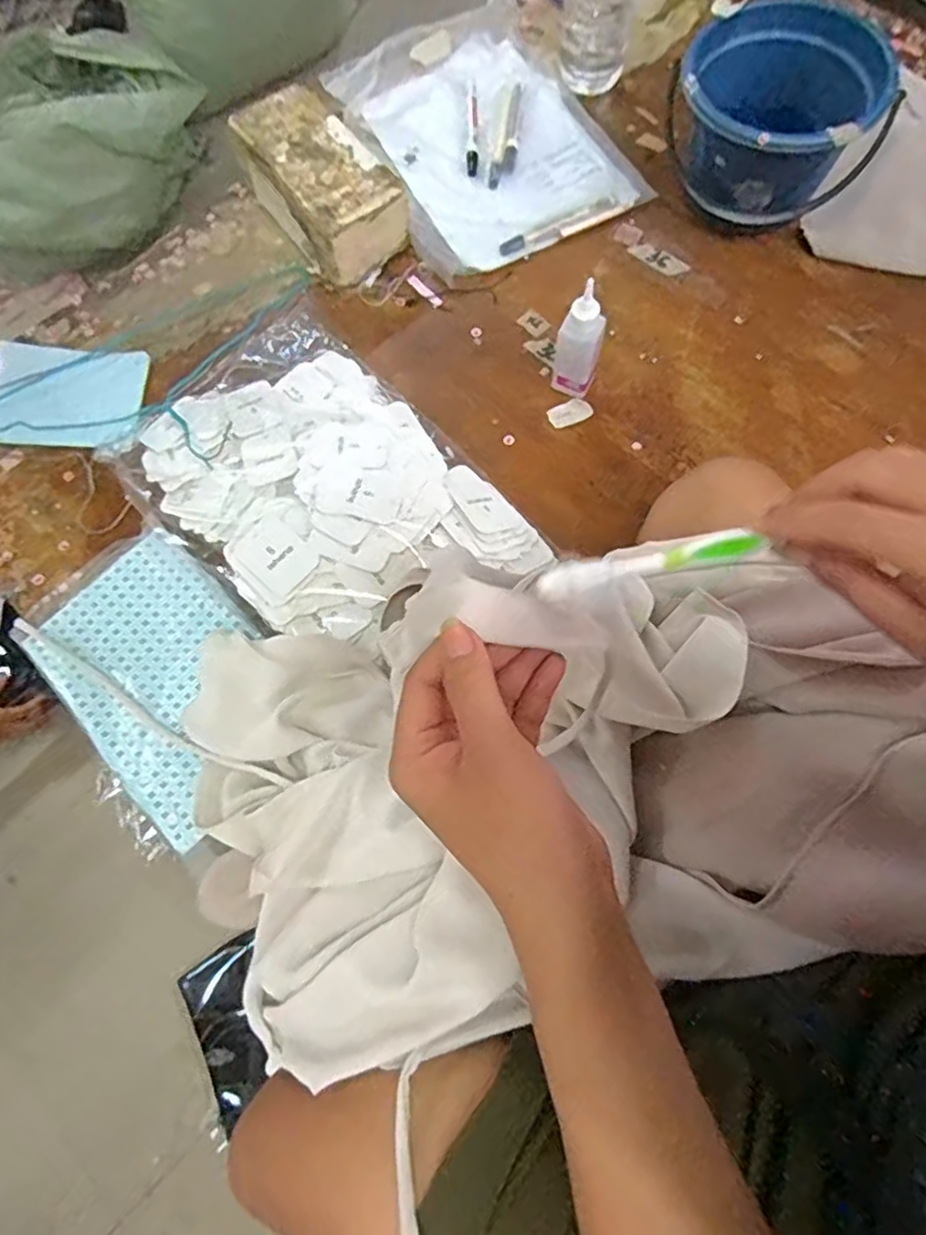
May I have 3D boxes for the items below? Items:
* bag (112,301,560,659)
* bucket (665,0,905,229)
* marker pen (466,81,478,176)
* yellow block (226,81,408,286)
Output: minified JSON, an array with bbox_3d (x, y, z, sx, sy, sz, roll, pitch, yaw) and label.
[{"bbox_3d":[-0.136,-0.126,0.631,0.249,0.060,0.381,-41,75,-11],"label":"bag"},{"bbox_3d":[0.310,-0.495,0.695,0.190,0.135,0.190,-1,72,2],"label":"bucket"},{"bbox_3d":[0.010,-0.578,0.793,0.015,0.013,0.136,-1,72,2],"label":"marker pen"},{"bbox_3d":[-0.152,-0.466,0.726,0.109,0.090,0.195,-36,74,-9],"label":"yellow block"}]

